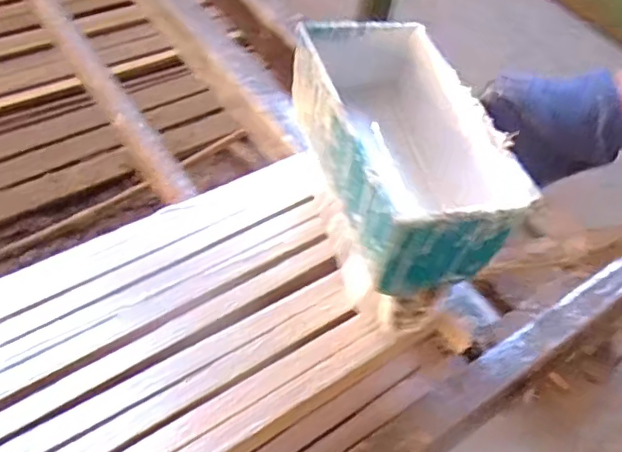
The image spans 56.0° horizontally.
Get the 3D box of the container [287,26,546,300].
[{"bbox_3d":[0.060,-0.059,0.407,0.112,0.081,0.195,-6,53,-10],"label":"container"}]

